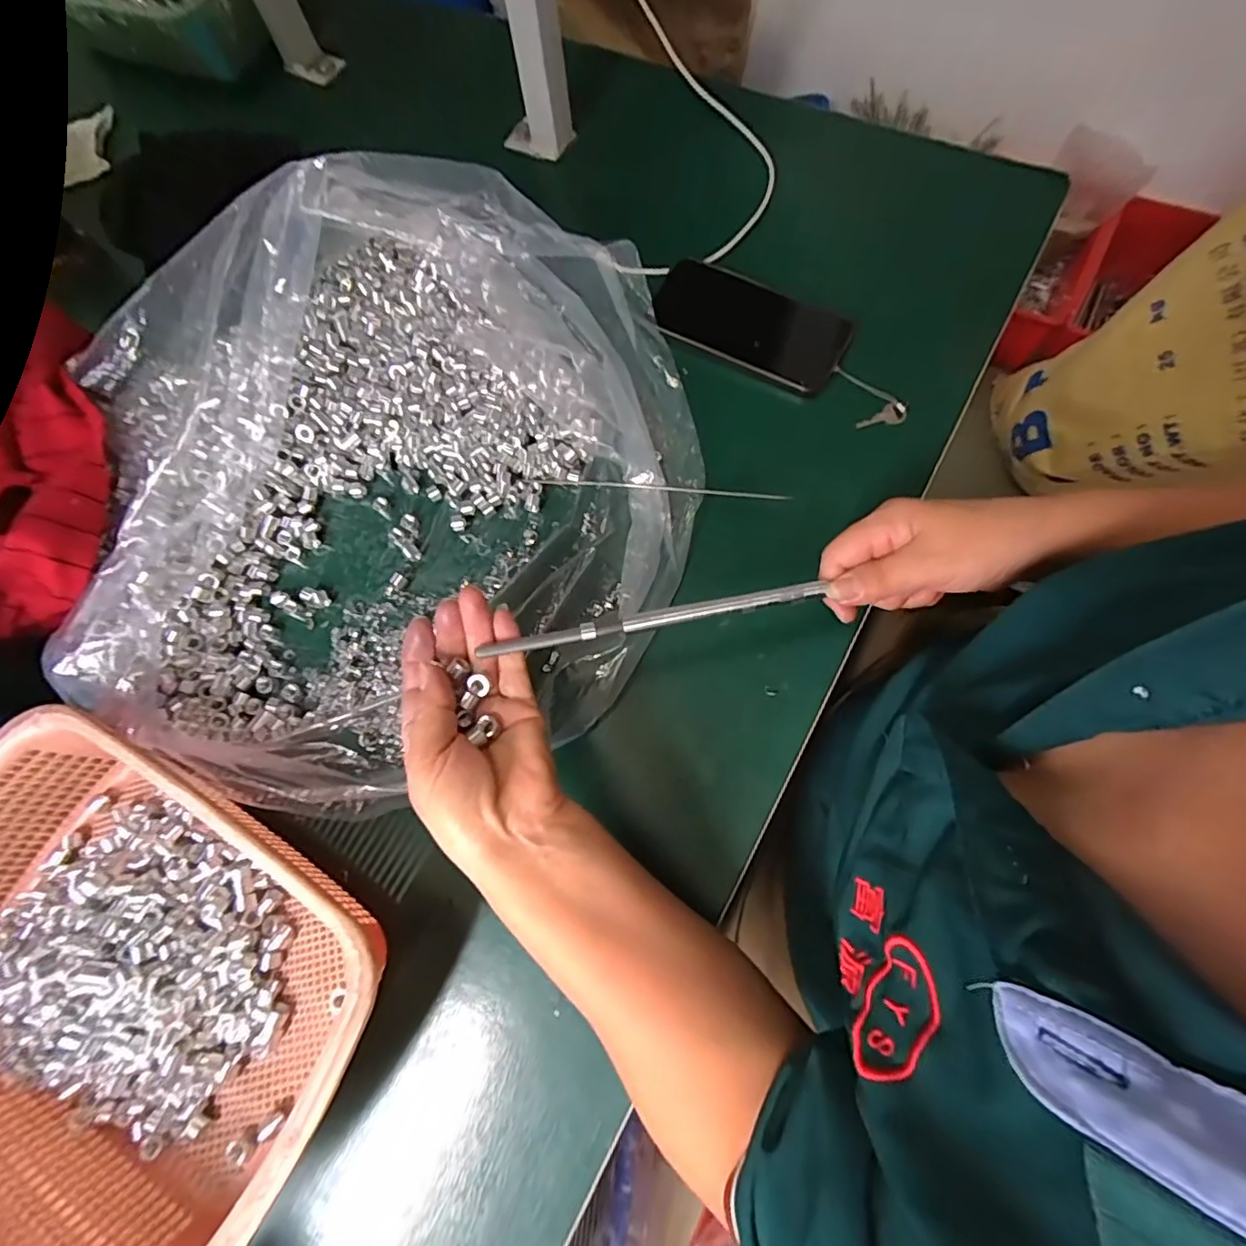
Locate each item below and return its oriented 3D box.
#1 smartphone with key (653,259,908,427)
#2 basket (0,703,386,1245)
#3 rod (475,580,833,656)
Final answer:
[{"bbox_3d":[0.128,-0.233,0.455,0.218,0.008,0.078,26,76,11],"label":"smartphone with key"},{"bbox_3d":[-0.283,0.200,0.316,0.293,0.067,0.214,29,77,12],"label":"basket"},{"bbox_3d":[0.021,-0.003,0.335,0.202,0.005,0.010,-11,75,-7],"label":"rod"}]

